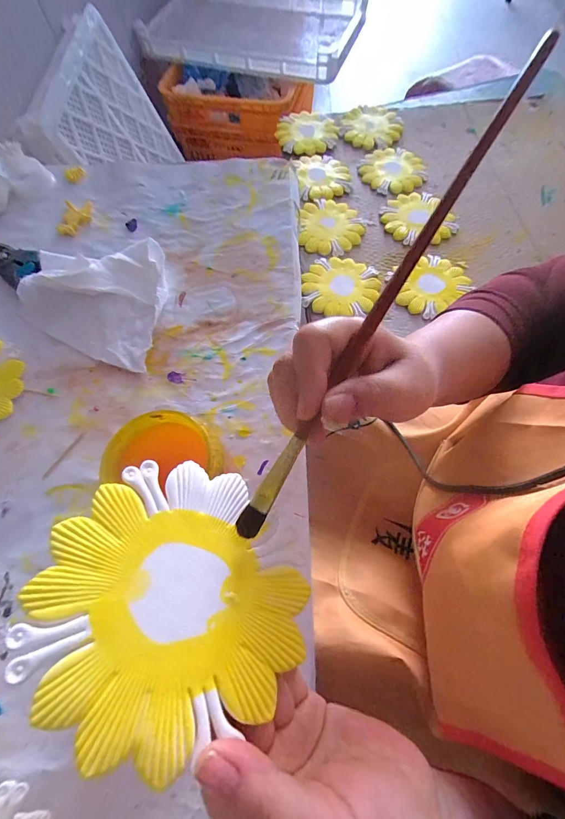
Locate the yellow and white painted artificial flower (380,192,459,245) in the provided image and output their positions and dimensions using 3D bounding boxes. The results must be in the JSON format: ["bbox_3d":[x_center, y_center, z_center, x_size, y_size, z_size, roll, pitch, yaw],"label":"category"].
[{"bbox_3d":[0.240,-0.337,0.604,0.117,0.016,0.118,0,67,1],"label":"yellow and white painted artificial flower"}]

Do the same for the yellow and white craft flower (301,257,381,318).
[{"bbox_3d":[0.093,-0.198,0.548,0.118,0.010,0.111,8,68,5],"label":"yellow and white craft flower"}]

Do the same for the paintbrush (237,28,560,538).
[{"bbox_3d":[0.054,-0.056,0.171,0.011,0.006,0.284,32,93,13],"label":"paintbrush"}]

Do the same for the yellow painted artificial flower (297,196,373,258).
[{"bbox_3d":[0.085,-0.319,0.599,0.113,0.009,0.121,16,69,7],"label":"yellow painted artificial flower"}]

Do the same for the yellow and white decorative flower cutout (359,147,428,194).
[{"bbox_3d":[0.211,-0.458,0.661,0.120,0.017,0.122,0,67,1],"label":"yellow and white decorative flower cutout"}]

